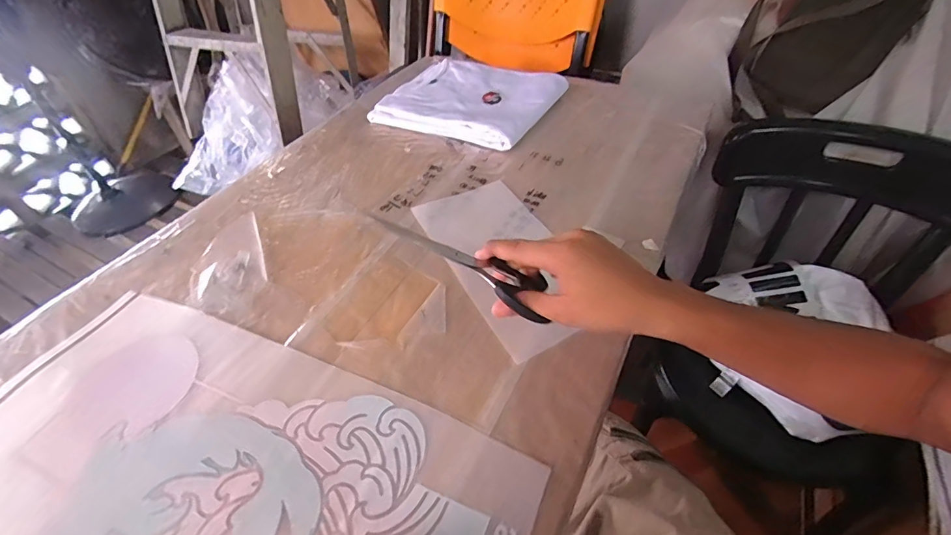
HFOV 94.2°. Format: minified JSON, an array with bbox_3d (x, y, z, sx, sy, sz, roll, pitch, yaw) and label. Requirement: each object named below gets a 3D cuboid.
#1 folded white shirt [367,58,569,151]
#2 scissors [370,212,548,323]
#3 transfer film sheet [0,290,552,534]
[{"bbox_3d":[-0.005,-0.278,0.723,0.263,0.032,0.217,20,51,21],"label":"folded white shirt"},{"bbox_3d":[-0.008,-0.001,0.343,0.154,0.013,0.052,26,40,-26],"label":"scissors"},{"bbox_3d":[-0.210,0.177,0.324,0.465,0.010,0.272,16,49,18],"label":"transfer film sheet"}]

